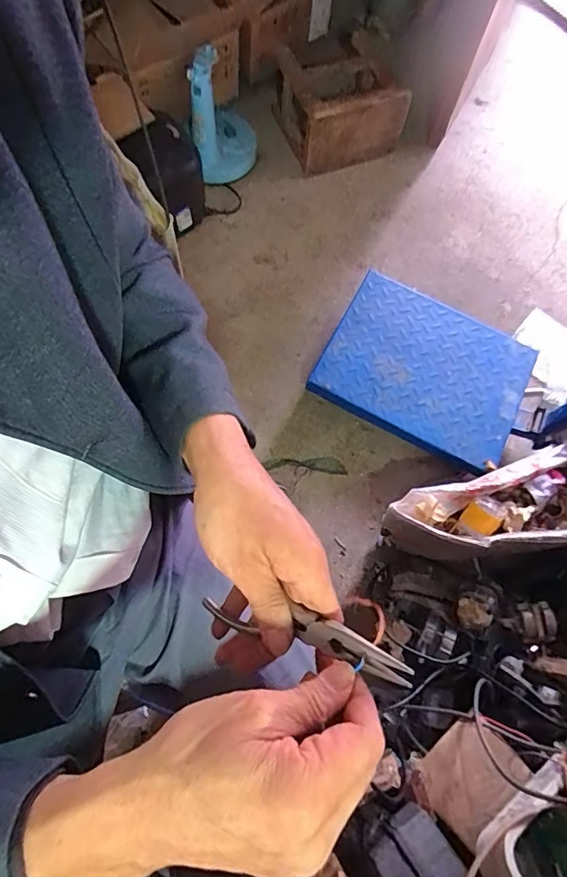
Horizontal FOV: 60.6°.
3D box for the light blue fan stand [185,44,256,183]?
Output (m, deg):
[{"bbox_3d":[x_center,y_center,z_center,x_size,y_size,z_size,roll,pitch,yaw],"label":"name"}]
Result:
[{"bbox_3d":[-0.148,-0.806,1.217,0.152,0.288,0.194,1,71,-2],"label":"light blue fan stand"}]

